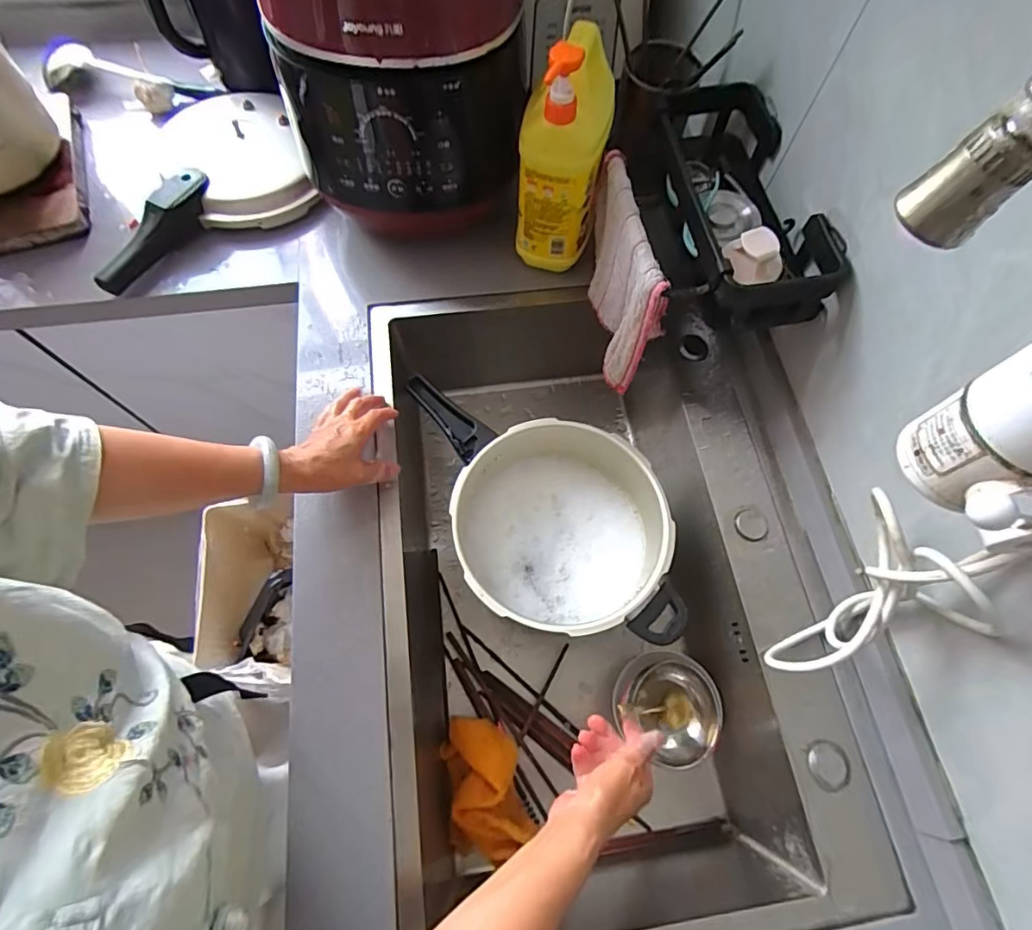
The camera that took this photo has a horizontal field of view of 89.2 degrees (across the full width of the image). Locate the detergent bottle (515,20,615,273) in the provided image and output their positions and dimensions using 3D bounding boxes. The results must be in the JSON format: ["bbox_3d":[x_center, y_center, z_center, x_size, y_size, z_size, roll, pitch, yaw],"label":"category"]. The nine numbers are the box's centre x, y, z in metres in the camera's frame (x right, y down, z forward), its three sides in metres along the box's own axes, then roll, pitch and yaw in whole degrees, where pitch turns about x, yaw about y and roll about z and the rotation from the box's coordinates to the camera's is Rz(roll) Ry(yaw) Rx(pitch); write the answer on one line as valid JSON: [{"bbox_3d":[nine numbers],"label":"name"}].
[{"bbox_3d":[0.058,-0.359,0.608,0.086,0.253,0.109,15,67,5],"label":"detergent bottle"}]

